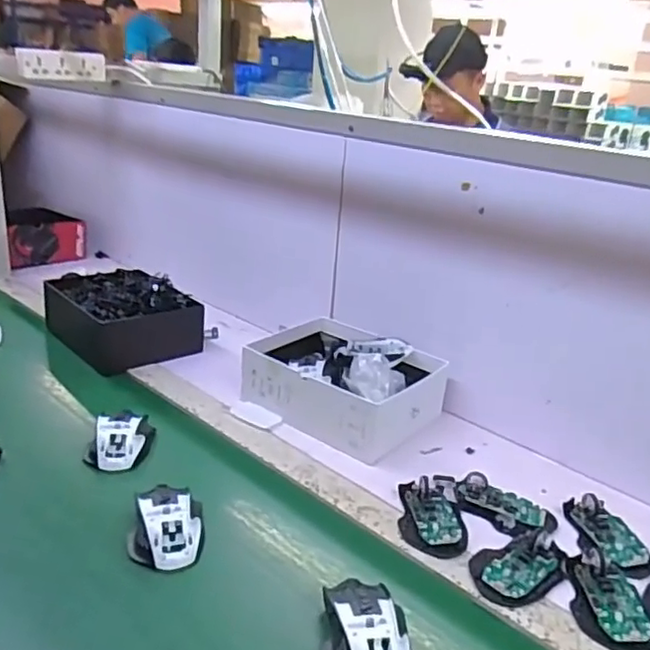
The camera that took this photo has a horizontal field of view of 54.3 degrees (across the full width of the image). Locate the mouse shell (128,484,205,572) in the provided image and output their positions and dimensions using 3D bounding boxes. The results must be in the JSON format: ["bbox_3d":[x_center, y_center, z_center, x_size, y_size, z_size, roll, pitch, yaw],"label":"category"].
[{"bbox_3d":[-0.160,0.202,0.646,0.071,0.035,0.092,0,23,-13],"label":"mouse shell"}]

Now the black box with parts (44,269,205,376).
[{"bbox_3d":[-0.348,-0.021,1.074,0.179,0.085,0.235,-17,31,-42],"label":"black box with parts"}]

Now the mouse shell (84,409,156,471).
[{"bbox_3d":[-0.251,0.139,0.776,0.064,0.037,0.082,6,22,1],"label":"mouse shell"}]

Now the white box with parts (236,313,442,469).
[{"bbox_3d":[0.024,0.075,0.925,0.258,0.089,0.202,21,27,33],"label":"white box with parts"}]

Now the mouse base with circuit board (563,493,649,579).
[{"bbox_3d":[0.313,0.228,0.699,0.066,0.021,0.106,0,23,-12],"label":"mouse base with circuit board"}]

